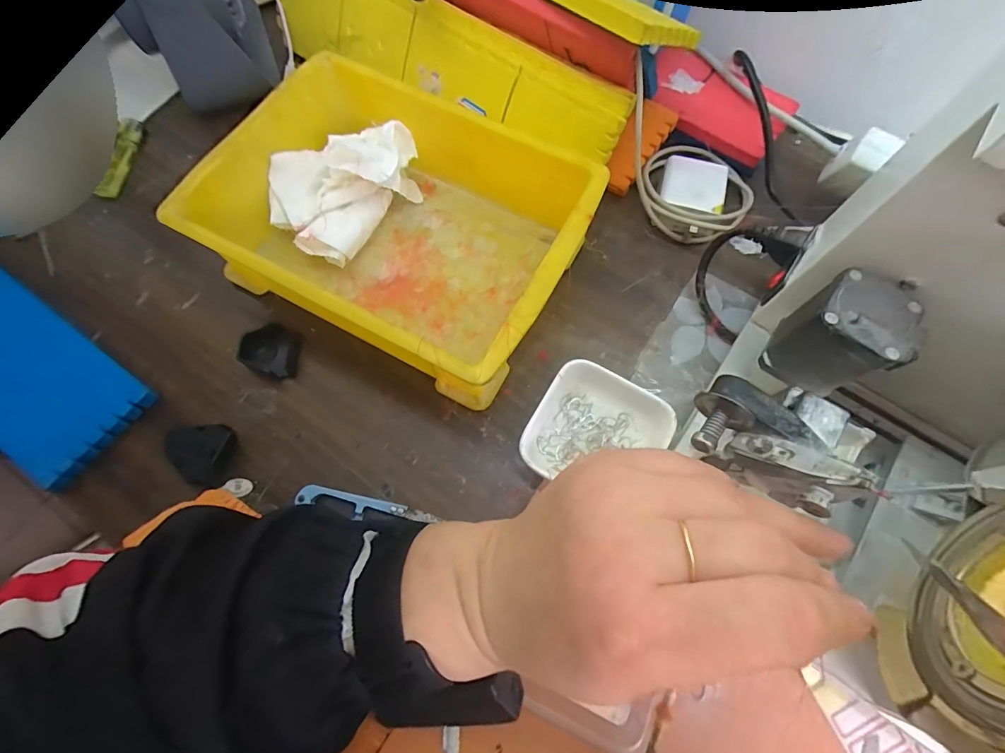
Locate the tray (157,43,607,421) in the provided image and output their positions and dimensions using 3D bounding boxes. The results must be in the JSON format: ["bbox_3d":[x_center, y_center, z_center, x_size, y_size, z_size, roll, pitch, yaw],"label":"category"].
[{"bbox_3d":[-0.074,-0.109,0.326,0.247,0.075,0.180,27,72,8],"label":"tray"}]

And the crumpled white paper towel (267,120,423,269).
[{"bbox_3d":[-0.123,-0.152,0.346,0.080,0.055,0.120,37,74,11],"label":"crumpled white paper towel"}]

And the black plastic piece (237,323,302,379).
[{"bbox_3d":[-0.167,-0.021,0.328,0.038,0.015,0.036,21,72,6],"label":"black plastic piece"}]

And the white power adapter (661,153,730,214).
[{"bbox_3d":[0.152,-0.149,0.362,0.048,0.021,0.052,16,71,4],"label":"white power adapter"}]

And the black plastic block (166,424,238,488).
[{"bbox_3d":[-0.202,0.053,0.299,0.039,0.019,0.039,-1,71,-2],"label":"black plastic block"}]

